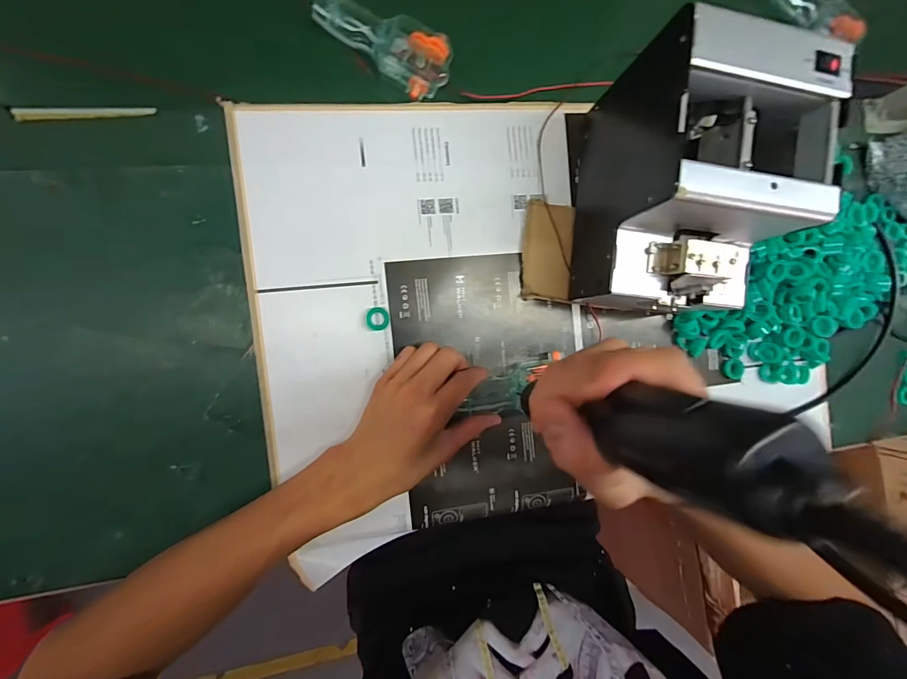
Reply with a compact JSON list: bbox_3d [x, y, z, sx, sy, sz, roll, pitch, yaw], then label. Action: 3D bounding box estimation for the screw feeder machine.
[{"bbox_3d":[0.189,-0.125,0.328,0.120,0.148,0.187,5,92,-10],"label":"screw feeder machine"}]

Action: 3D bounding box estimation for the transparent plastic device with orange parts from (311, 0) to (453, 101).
[{"bbox_3d":[-0.063,-0.276,0.361,0.125,0.026,0.056,31,87,-10],"label":"transparent plastic device with orange parts"}]

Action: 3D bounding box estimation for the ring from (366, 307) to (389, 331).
[{"bbox_3d":[-0.070,-0.019,0.362,0.020,0.004,0.021,0,93,-10],"label":"ring"}]

